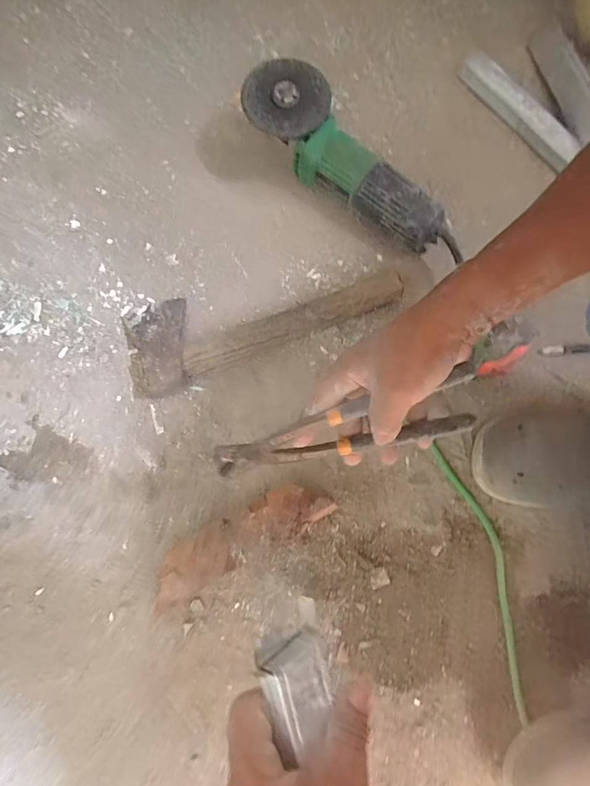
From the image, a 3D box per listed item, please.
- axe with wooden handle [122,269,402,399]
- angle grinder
[{"bbox_3d":[-0.040,-0.093,0.528,0.316,0.034,0.109,-19,78,-6],"label":"axe with wooden handle"},{"bbox_3d":[0.072,-0.266,0.539,0.284,0.092,0.088,34,78,7],"label":"angle grinder"}]

